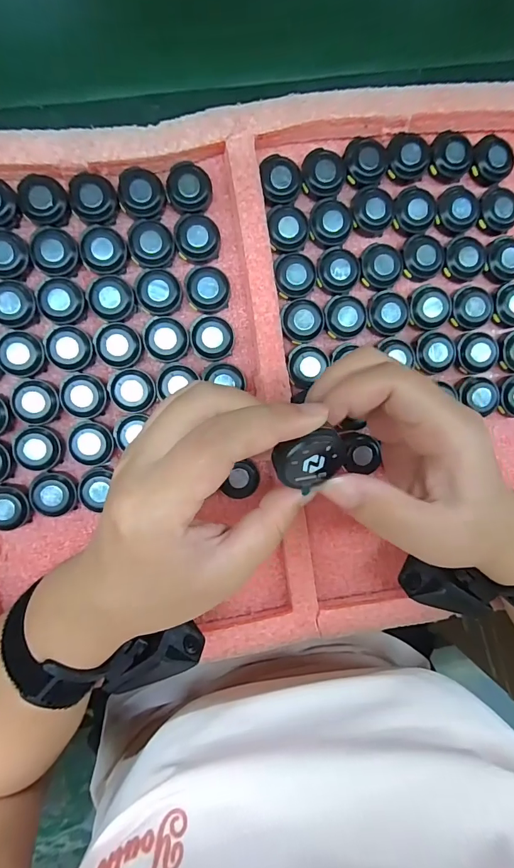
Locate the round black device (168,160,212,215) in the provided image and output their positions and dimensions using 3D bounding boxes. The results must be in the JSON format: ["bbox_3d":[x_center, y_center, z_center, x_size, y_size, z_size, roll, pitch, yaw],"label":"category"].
[{"bbox_3d":[-0.045,-0.161,0.266,0.029,0.013,0.029,0,94,-6],"label":"round black device"}]

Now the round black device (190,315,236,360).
[{"bbox_3d":[-0.030,-0.066,0.274,0.029,0.013,0.030,0,94,-6],"label":"round black device"}]

